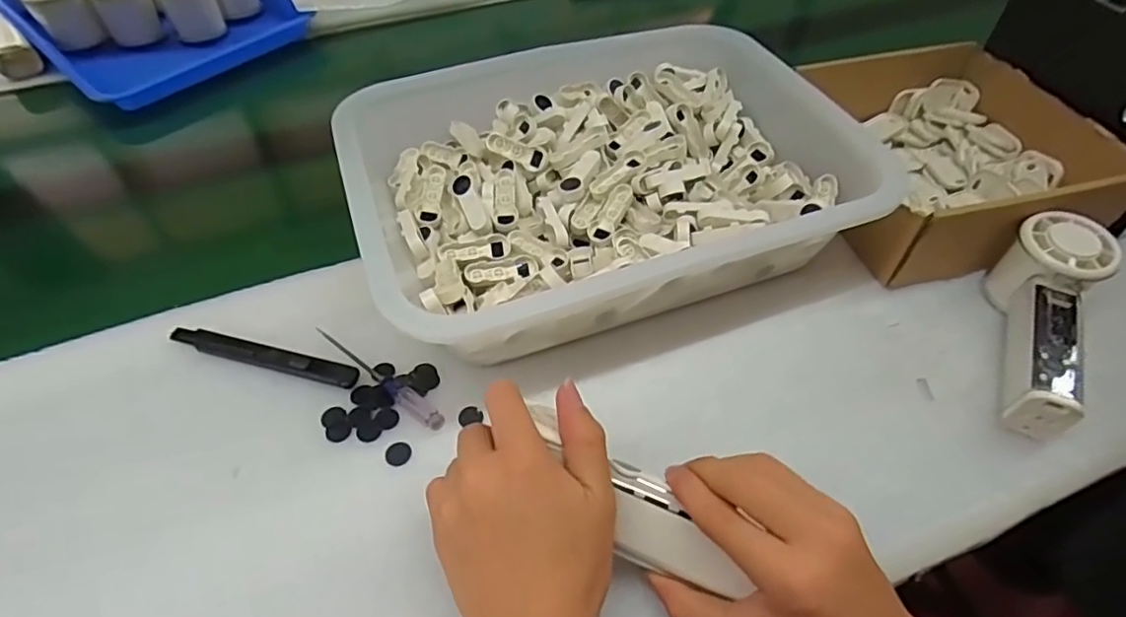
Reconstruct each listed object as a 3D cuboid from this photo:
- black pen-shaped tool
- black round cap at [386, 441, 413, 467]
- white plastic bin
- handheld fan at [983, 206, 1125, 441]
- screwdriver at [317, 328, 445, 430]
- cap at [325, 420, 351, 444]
[{"bbox_3d":[-0.199,0.031,0.400,0.134,0.007,0.015,13,51,10],"label":"black pen-shaped tool"},{"bbox_3d":[-0.098,0.086,0.361,0.015,0.004,0.016,0,50,0],"label":"black round cap"},{"bbox_3d":[0.019,-0.112,0.467,0.345,0.079,0.273,-16,52,-13],"label":"white plastic bin"},{"bbox_3d":[0.303,0.008,0.387,0.049,0.060,0.143,24,54,19],"label":"handheld fan"},{"bbox_3d":[-0.119,0.043,0.389,0.115,0.011,0.012,32,56,24],"label":"screwdriver"},{"bbox_3d":[-0.137,0.075,0.370,0.015,0.004,0.014,0,52,0],"label":"cap"}]

